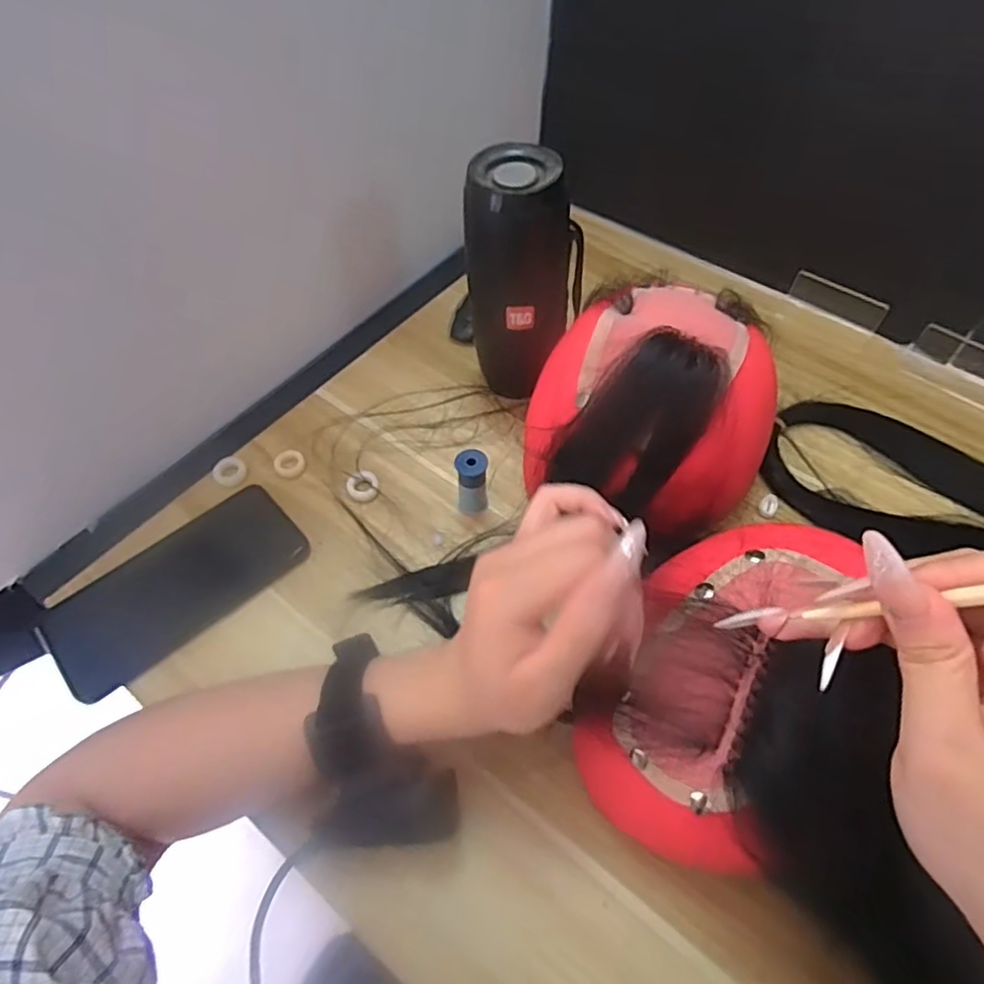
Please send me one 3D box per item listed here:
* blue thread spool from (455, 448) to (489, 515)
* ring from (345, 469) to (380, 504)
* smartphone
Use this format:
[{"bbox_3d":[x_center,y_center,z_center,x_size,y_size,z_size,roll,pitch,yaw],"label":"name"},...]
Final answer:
[{"bbox_3d":[-0.014,-0.007,0.439,0.021,0.049,0.021,0,55,0],"label":"blue thread spool"},{"bbox_3d":[-0.094,-0.004,0.461,0.024,0.004,0.027,-18,57,-12],"label":"ring"},{"bbox_3d":[-0.210,0.062,0.423,0.161,0.012,0.081,-36,62,-23],"label":"smartphone"}]

